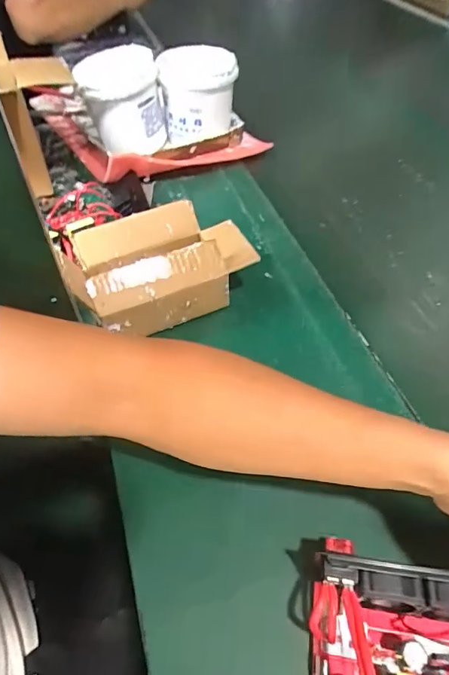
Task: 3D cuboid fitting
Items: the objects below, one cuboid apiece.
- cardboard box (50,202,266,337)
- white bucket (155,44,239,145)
[{"bbox_3d":[-0.076,-0.080,0.481,0.210,0.063,0.138,-12,52,-9],"label":"cardboard box"},{"bbox_3d":[-0.038,-0.389,0.693,0.110,0.123,0.110,0,51,-1],"label":"white bucket"}]

